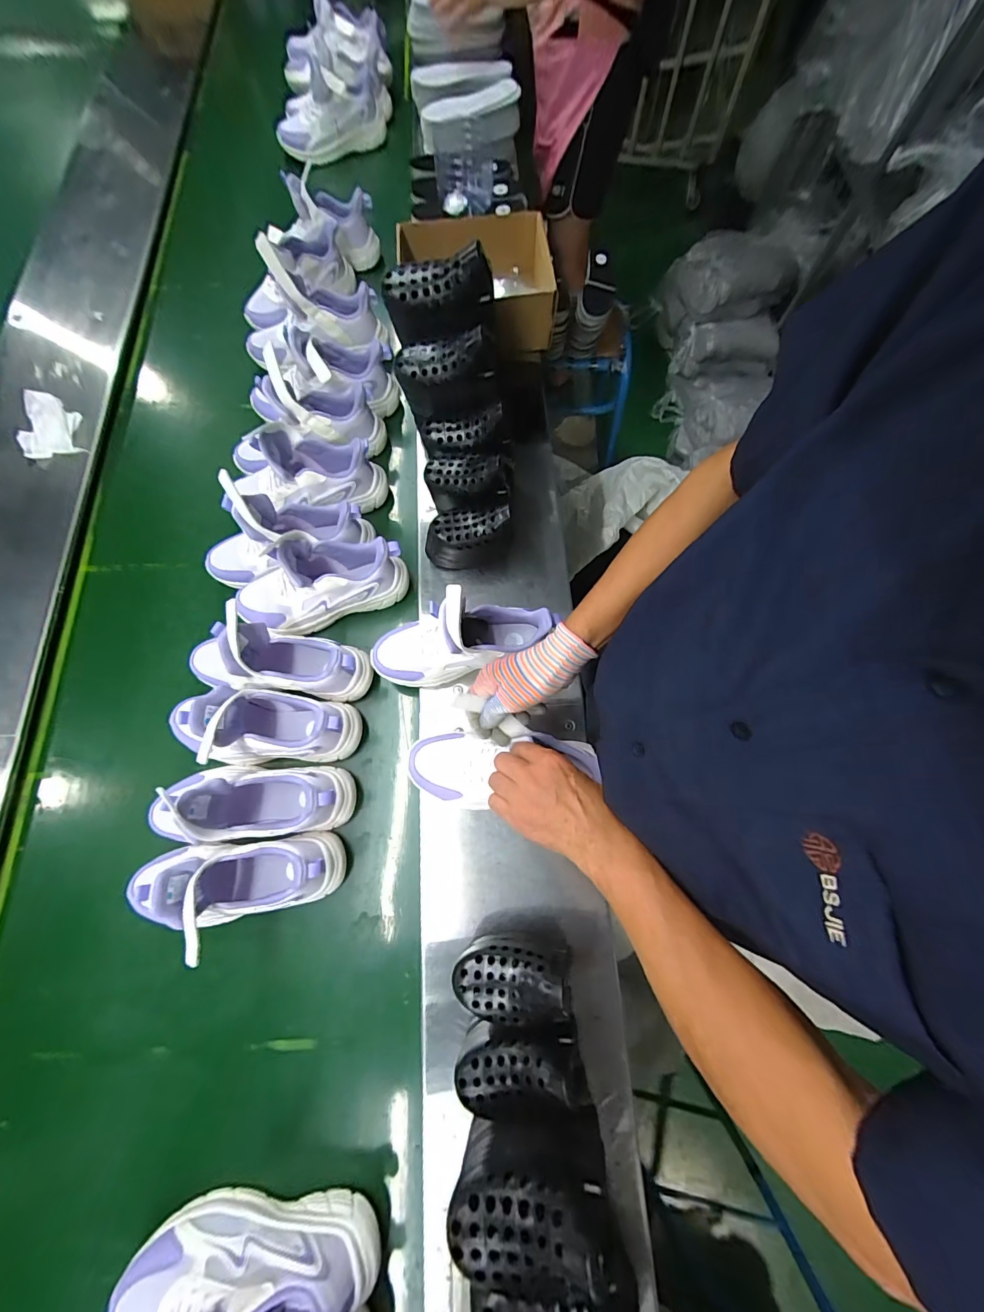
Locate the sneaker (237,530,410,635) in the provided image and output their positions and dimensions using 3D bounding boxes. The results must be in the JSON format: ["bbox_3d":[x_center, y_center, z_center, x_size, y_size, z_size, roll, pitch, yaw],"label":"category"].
[{"bbox_3d":[-0.259,-0.109,0.630,0.256,0.117,0.099,-14,75,-4],"label":"sneaker"}]

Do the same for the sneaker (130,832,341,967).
[{"bbox_3d":[-0.314,0.276,0.506,0.243,0.139,0.104,-5,74,-2],"label":"sneaker"}]

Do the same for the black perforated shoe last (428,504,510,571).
[{"bbox_3d":[-0.037,-0.176,0.632,0.114,0.103,0.057,5,74,1],"label":"black perforated shoe last"}]

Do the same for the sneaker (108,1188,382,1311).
[{"bbox_3d":[-0.247,0.617,0.401,0.252,0.142,0.086,-5,74,-2],"label":"sneaker"}]

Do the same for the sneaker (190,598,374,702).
[{"bbox_3d":[-0.303,0.003,0.592,0.246,0.141,0.083,5,74,1],"label":"sneaker"}]

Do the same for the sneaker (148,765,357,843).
[{"bbox_3d":[-0.307,0.179,0.531,0.239,0.138,0.084,0,74,0],"label":"sneaker"}]

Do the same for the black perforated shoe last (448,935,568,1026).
[{"bbox_3d":[0.021,0.344,0.453,0.119,0.079,0.070,5,74,1],"label":"black perforated shoe last"}]

